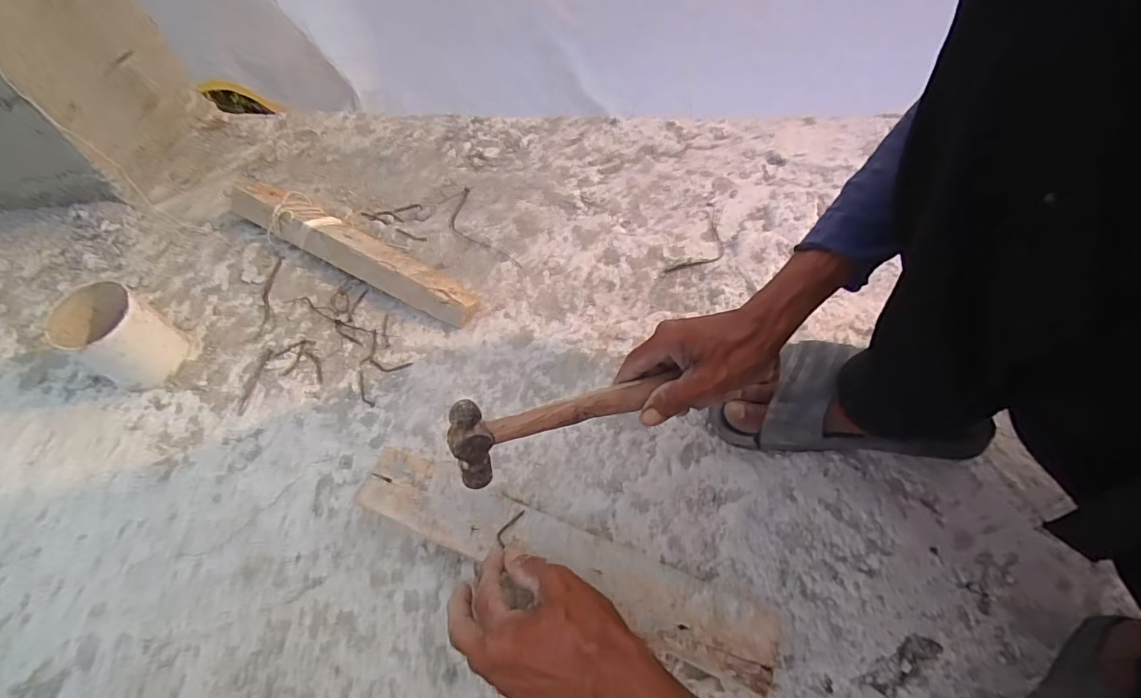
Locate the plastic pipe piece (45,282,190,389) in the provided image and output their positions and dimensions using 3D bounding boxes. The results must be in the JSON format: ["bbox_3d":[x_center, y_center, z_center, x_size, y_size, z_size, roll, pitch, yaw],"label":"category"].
[{"bbox_3d":[-0.432,-0.010,0.486,0.076,0.079,0.070,0,58,0],"label":"plastic pipe piece"}]

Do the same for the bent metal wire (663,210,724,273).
[{"bbox_3d":[0.164,-0.125,0.608,0.047,0.004,0.122,31,62,18],"label":"bent metal wire"}]

